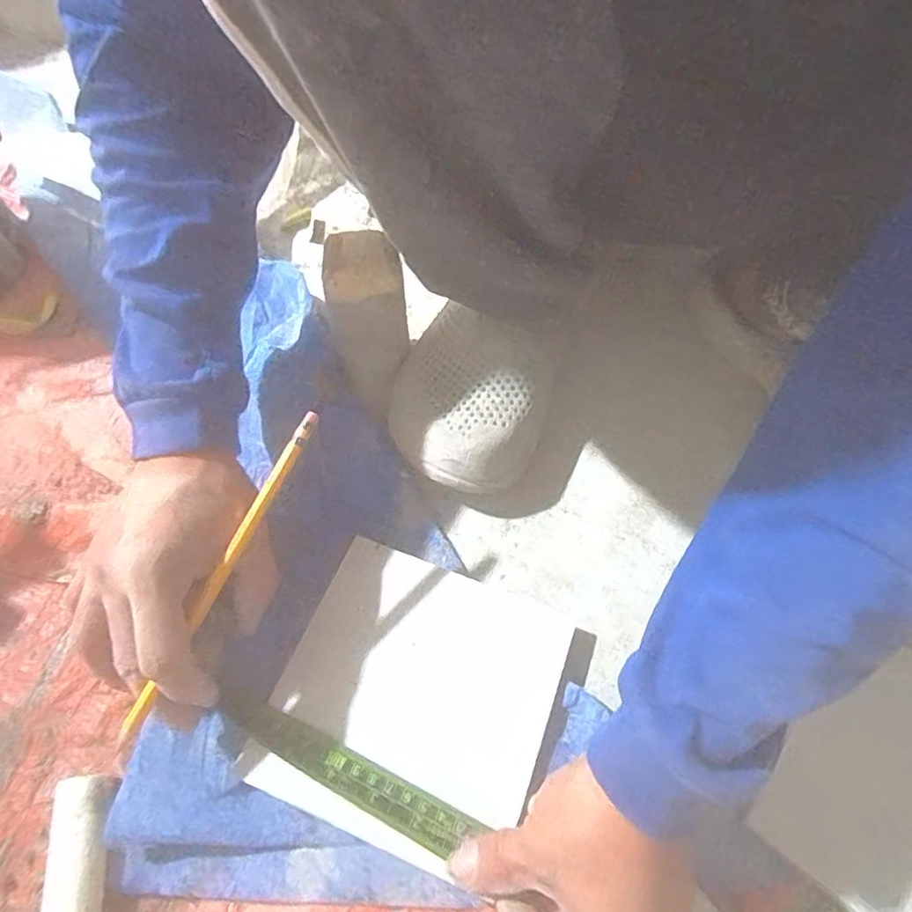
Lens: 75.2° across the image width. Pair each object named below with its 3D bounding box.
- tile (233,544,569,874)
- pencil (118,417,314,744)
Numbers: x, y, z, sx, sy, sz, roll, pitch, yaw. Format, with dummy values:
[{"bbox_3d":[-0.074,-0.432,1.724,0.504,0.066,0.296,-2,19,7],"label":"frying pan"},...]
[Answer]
[{"bbox_3d":[-0.023,0.134,0.336,0.145,0.012,0.146,19,60,12],"label":"tile"},{"bbox_3d":[-0.116,0.055,0.299,0.007,0.008,0.176,24,77,15],"label":"pencil"}]

